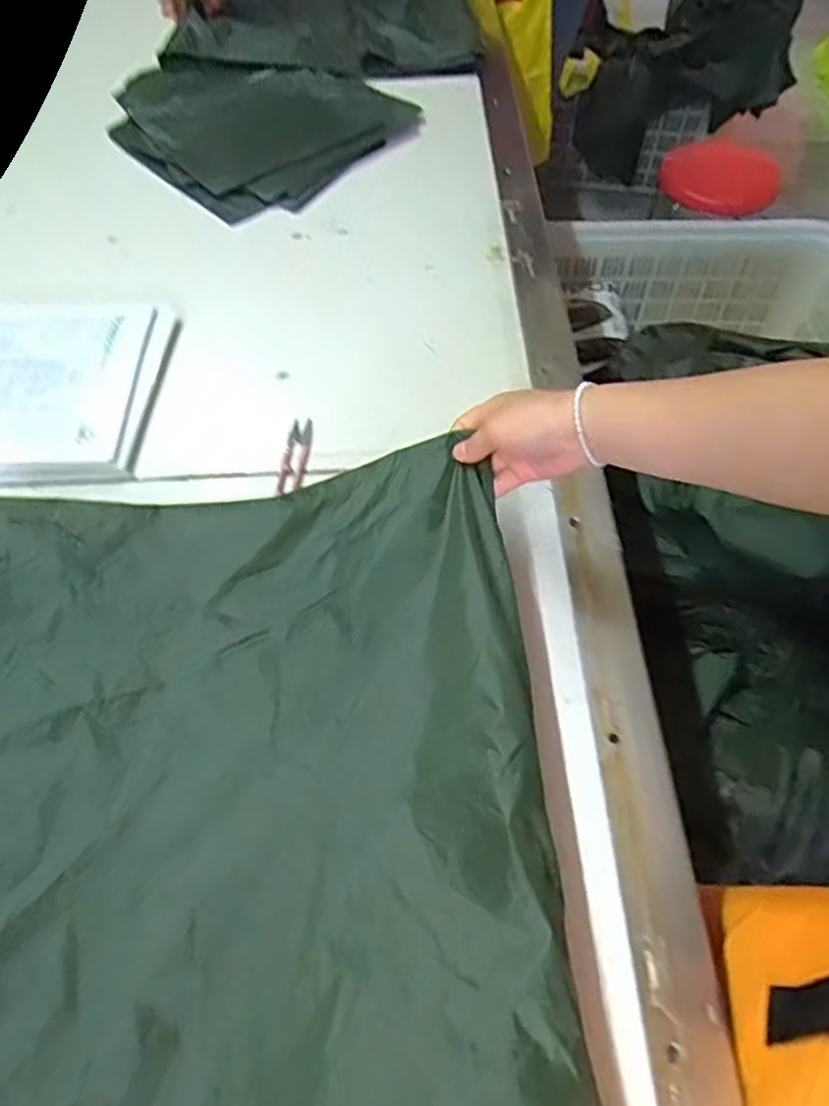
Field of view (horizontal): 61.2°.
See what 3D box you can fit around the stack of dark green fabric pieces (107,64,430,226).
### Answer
[{"bbox_3d":[-0.218,-0.602,0.964,0.337,0.026,0.364,-39,65,-20],"label":"stack of dark green fabric pieces"}]

